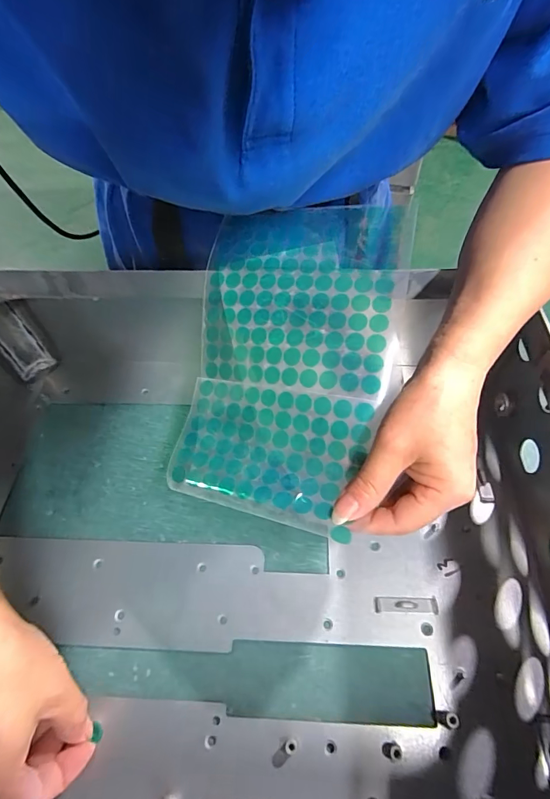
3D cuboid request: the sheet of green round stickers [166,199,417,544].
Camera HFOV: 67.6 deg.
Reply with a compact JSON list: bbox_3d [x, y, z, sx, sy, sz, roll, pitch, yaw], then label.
[{"bbox_3d":[0.006,-0.031,0.273,0.136,0.015,0.205,8,83,22],"label":"sheet of green round stickers"}]

